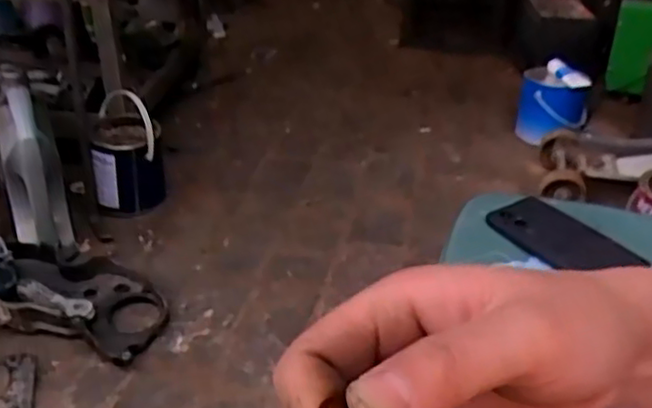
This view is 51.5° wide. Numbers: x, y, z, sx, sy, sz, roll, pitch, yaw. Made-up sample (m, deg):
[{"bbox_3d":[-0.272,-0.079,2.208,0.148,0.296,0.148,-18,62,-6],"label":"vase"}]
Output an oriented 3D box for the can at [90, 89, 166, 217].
[{"bbox_3d":[-0.403,-0.102,1.367,0.136,0.187,0.159,-7,33,-16],"label":"can"}]

